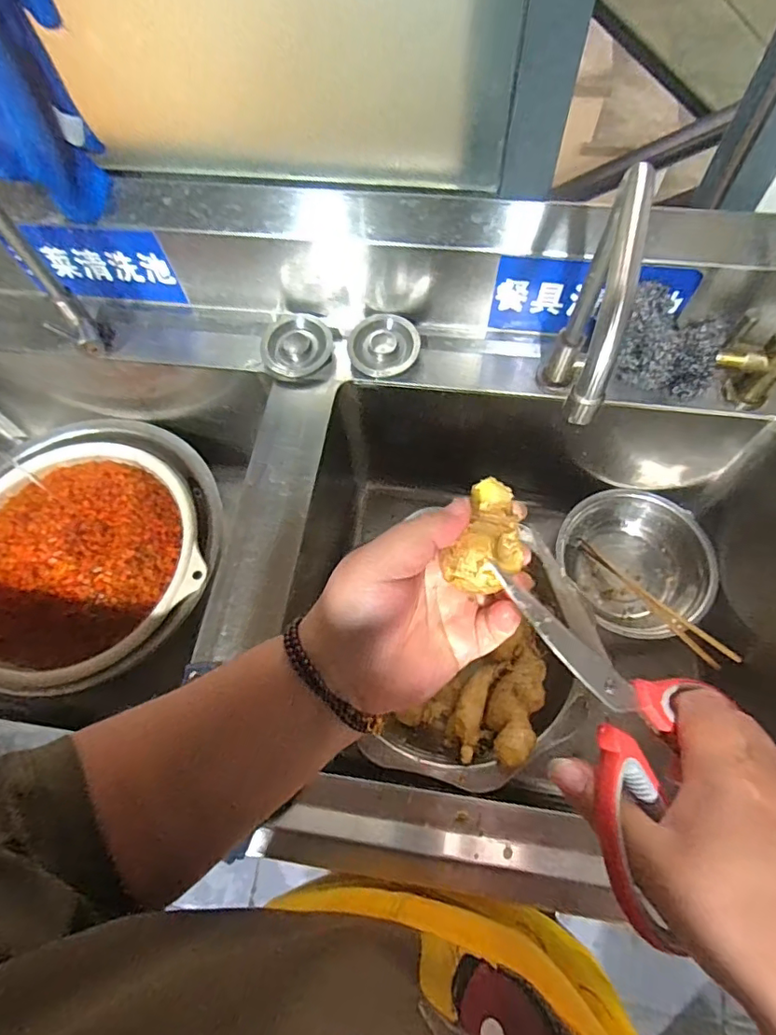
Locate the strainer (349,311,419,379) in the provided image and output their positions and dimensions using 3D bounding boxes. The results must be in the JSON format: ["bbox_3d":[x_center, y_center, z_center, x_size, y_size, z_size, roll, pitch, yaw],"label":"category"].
[{"bbox_3d":[-0.005,-0.199,0.615,0.078,0.026,0.075,30,92,6],"label":"strainer"}]

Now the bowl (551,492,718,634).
[{"bbox_3d":[0.338,0.062,0.726,0.179,0.088,0.199,-24,66,-9],"label":"bowl"}]

